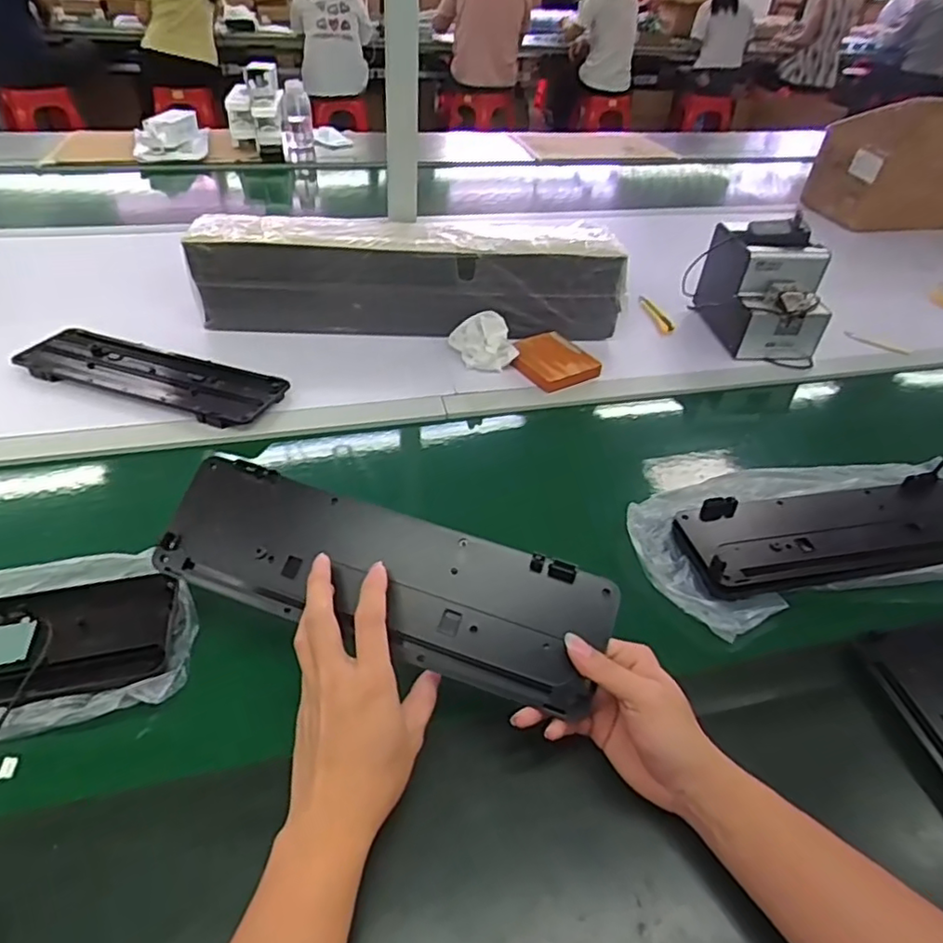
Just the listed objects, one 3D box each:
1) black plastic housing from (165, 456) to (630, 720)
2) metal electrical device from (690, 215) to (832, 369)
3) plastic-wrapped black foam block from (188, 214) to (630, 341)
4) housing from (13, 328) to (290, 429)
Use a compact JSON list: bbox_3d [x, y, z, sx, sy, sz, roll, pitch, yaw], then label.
[{"bbox_3d":[-0.072,0.080,0.478,0.348,0.013,0.103,16,77,11],"label":"black plastic housing"},{"bbox_3d":[0.448,-0.283,0.946,0.134,0.159,0.185,0,41,-4],"label":"metal electrical device"},{"bbox_3d":[-0.086,-0.287,0.922,0.615,0.148,0.115,-1,41,-6],"label":"plastic-wrapped black foam block"},{"bbox_3d":[-0.417,-0.124,0.804,0.348,0.021,0.102,14,41,12],"label":"housing"}]

